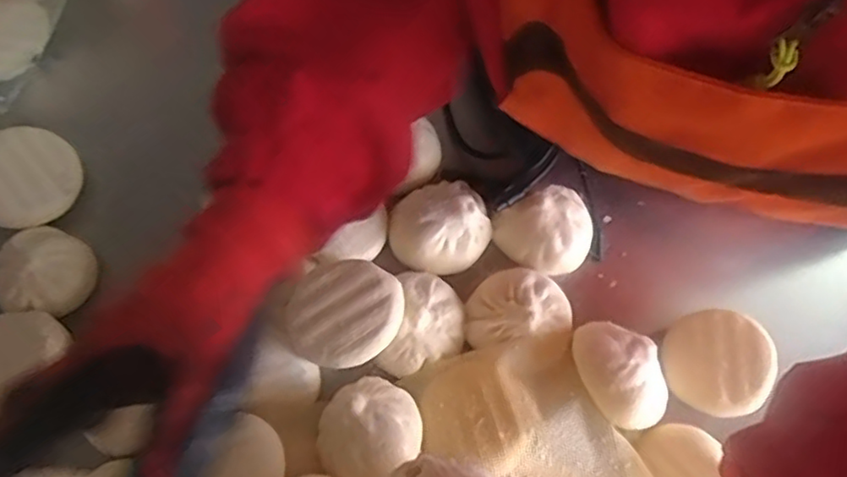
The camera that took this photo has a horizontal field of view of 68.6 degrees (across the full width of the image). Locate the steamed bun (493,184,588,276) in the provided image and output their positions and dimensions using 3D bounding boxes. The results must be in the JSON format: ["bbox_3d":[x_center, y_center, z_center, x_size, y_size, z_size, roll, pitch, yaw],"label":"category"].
[{"bbox_3d":[0.097,-0.005,0.498,0.077,0.052,0.069,-25,77,-8],"label":"steamed bun"}]

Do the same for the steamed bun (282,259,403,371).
[{"bbox_3d":[-0.055,0.054,0.437,0.078,0.035,0.068,-40,79,-11],"label":"steamed bun"}]

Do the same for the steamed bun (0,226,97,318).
[{"bbox_3d":[-0.285,0.024,0.463,0.062,0.034,0.064,20,75,4],"label":"steamed bun"}]

